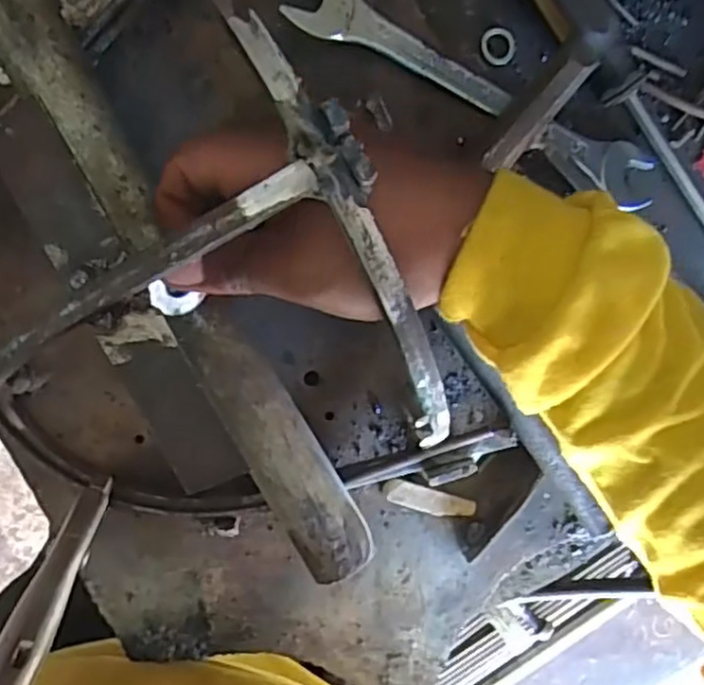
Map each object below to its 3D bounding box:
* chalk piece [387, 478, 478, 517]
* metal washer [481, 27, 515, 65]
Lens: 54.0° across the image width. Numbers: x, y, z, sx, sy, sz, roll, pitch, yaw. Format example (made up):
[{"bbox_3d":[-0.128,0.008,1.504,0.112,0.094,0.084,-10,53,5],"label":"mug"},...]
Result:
[{"bbox_3d":[0.039,0.079,0.346,0.045,0.006,0.012,17,93,-5],"label":"chalk piece"},{"bbox_3d":[0.077,-0.155,0.363,0.017,0.004,0.019,-20,96,-2],"label":"metal washer"}]

